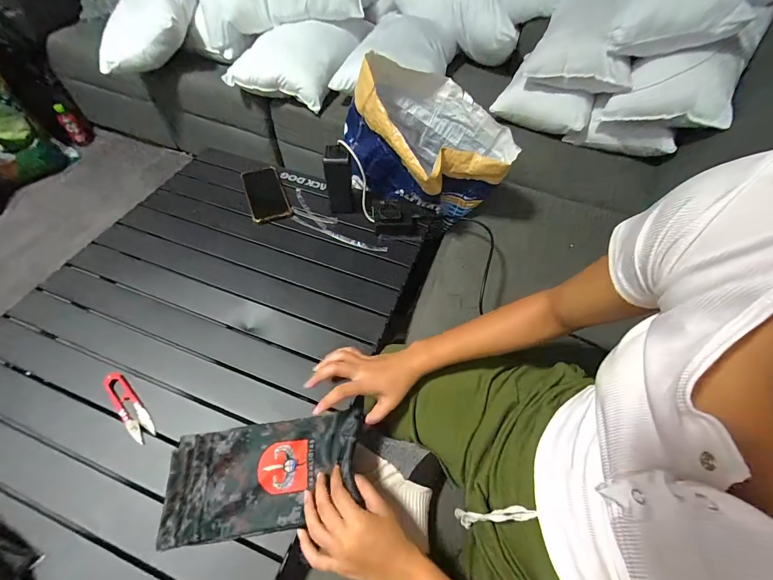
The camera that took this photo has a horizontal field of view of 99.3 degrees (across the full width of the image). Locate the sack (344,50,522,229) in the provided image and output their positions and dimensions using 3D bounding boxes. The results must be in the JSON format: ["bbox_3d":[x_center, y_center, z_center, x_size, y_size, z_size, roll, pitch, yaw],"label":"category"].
[{"bbox_3d":[0.084,-0.303,0.688,0.232,0.216,0.318,-35,64,-24],"label":"sack"}]

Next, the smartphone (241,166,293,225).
[{"bbox_3d":[-0.266,-0.211,0.722,0.081,0.015,0.178,-18,58,-15],"label":"smartphone"}]

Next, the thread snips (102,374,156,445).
[{"bbox_3d":[-0.368,0.163,0.466,0.117,0.012,0.029,38,61,21],"label":"thread snips"}]

